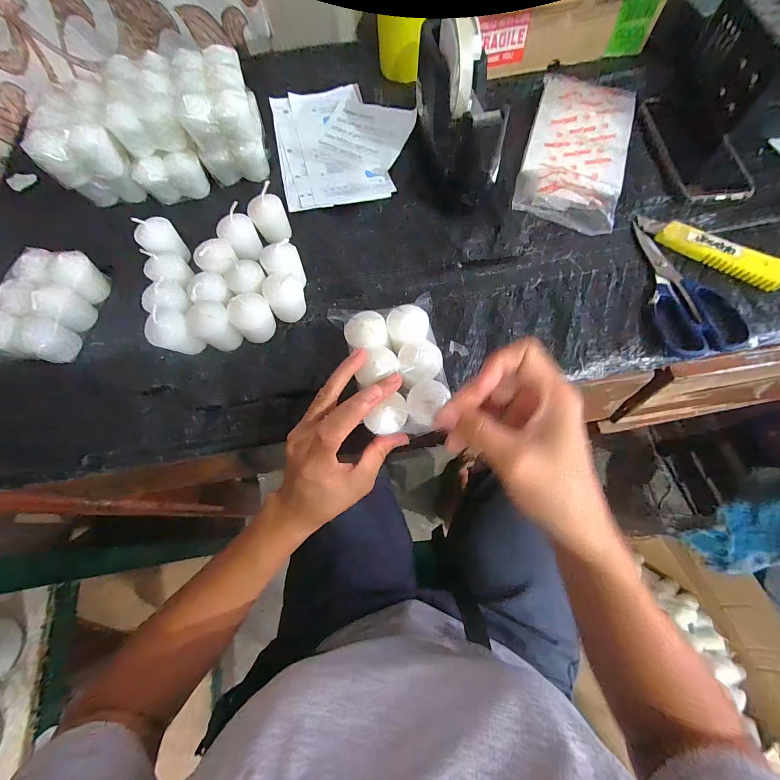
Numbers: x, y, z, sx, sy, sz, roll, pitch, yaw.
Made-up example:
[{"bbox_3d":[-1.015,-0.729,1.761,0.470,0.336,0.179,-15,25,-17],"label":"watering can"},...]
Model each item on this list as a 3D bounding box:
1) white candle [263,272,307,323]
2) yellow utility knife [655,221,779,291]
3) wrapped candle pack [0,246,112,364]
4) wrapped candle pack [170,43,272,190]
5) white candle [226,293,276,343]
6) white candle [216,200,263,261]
[{"bbox_3d":[-0.107,-0.094,0.339,0.031,0.048,0.035,14,70,8],"label":"white candle"},{"bbox_3d":[0.349,-0.140,0.351,0.127,0.018,0.029,31,76,11],"label":"yellow utility knife"},{"bbox_3d":[-0.352,-0.082,0.347,0.066,0.050,0.119,10,70,7],"label":"wrapped candle pack"},{"bbox_3d":[-0.194,-0.314,0.394,0.078,0.087,0.108,-18,69,-4],"label":"wrapped candle pack"},{"bbox_3d":[-0.134,-0.071,0.335,0.032,0.042,0.037,39,75,16],"label":"white candle"},{"bbox_3d":[-0.160,-0.165,0.363,0.036,0.045,0.033,-31,70,-9],"label":"white candle"}]

